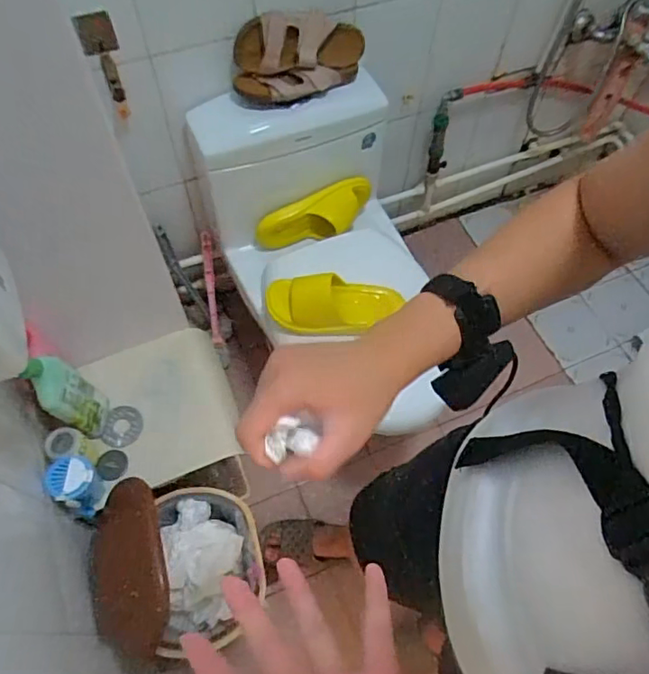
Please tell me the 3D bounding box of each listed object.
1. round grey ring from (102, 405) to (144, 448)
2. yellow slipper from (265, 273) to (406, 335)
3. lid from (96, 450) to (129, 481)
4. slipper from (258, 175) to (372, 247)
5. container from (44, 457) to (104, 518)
[{"bbox_3d":[-0.381,0.170,1.033,0.068,0.004,0.078,6,64,-16],"label":"round grey ring"},{"bbox_3d":[0.014,-0.059,1.067,0.249,0.062,0.109,1,82,-4],"label":"yellow slipper"},{"bbox_3d":[-0.388,0.234,0.995,0.053,0.007,0.055,12,60,-21],"label":"lid"},{"bbox_3d":[-0.016,-0.261,1.179,0.274,0.083,0.083,-24,64,-1],"label":"slipper"},{"bbox_3d":[-0.422,0.250,0.921,0.069,0.097,0.079,18,62,8],"label":"container"}]

